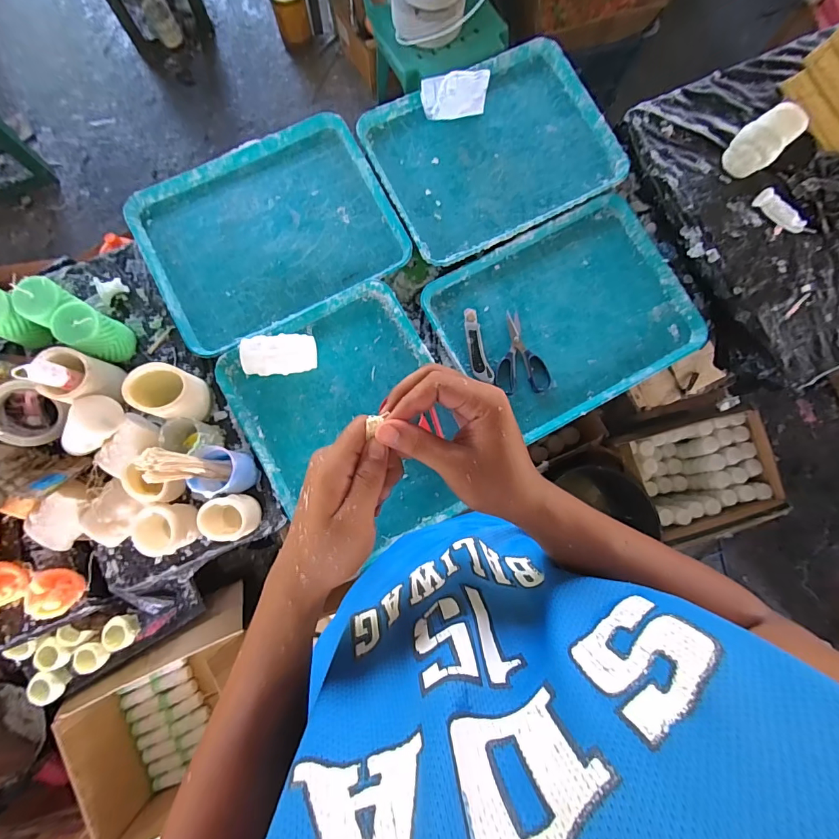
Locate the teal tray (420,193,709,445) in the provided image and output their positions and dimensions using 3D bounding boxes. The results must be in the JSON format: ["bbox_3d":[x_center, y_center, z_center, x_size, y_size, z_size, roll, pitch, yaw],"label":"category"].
[{"bbox_3d":[0.267,-0.190,0.765,0.420,0.025,0.335,-28,84,-5],"label":"teal tray"}]

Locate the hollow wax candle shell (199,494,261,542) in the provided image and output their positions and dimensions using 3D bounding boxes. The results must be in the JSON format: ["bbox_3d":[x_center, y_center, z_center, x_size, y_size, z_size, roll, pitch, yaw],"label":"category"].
[{"bbox_3d":[-0.299,0.158,0.674,0.069,0.097,0.066,-13,83,-4],"label":"hollow wax candle shell"}]

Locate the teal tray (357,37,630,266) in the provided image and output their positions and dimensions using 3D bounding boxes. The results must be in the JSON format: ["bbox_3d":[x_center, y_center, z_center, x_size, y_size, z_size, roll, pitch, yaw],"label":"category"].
[{"bbox_3d":[0.144,-0.518,0.811,0.433,0.032,0.342,-26,84,-5],"label":"teal tray"}]

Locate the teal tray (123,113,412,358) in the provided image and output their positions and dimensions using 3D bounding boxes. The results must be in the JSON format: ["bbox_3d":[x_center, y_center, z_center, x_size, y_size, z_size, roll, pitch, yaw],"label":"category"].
[{"bbox_3d":[-0.277,-0.351,0.770,0.434,0.020,0.342,-26,84,-5],"label":"teal tray"}]

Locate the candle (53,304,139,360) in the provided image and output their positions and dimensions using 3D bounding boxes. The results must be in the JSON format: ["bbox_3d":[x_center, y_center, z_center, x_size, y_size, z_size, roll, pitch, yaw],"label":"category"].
[{"bbox_3d":[-0.541,-0.144,0.698,0.072,0.097,0.067,0,82,-2],"label":"candle"}]

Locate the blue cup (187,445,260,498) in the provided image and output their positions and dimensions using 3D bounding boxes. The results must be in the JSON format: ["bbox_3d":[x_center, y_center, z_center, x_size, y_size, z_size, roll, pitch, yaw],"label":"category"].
[{"bbox_3d":[-0.311,0.083,0.668,0.073,0.088,0.074,0,82,-2],"label":"blue cup"}]

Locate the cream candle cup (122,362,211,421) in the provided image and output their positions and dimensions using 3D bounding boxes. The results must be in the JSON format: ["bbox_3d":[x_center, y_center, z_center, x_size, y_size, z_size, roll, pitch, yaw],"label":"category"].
[{"bbox_3d":[-0.399,-0.042,0.670,0.088,0.095,0.077,15,82,0],"label":"cream candle cup"}]

